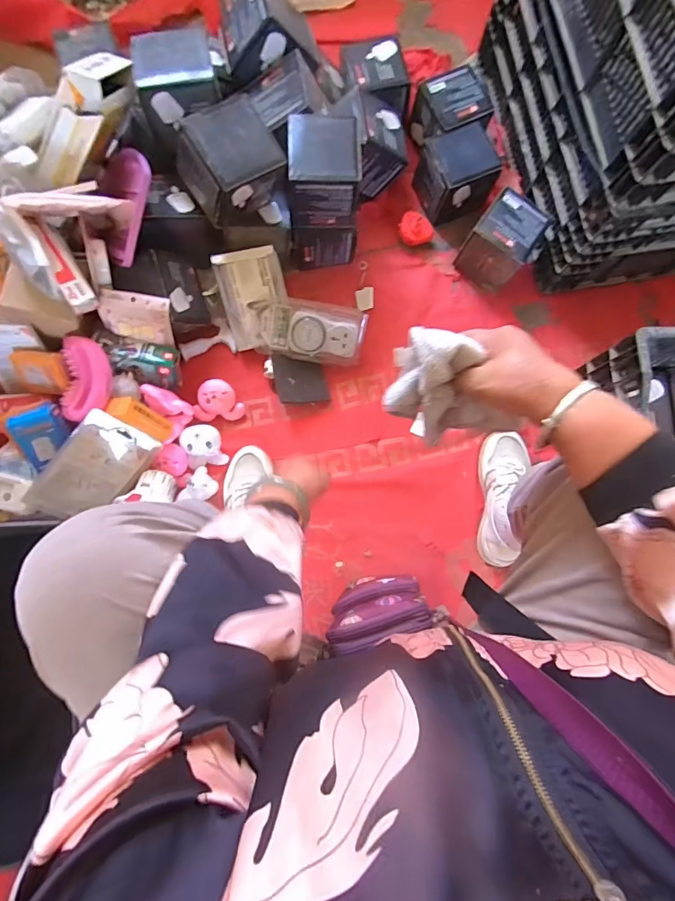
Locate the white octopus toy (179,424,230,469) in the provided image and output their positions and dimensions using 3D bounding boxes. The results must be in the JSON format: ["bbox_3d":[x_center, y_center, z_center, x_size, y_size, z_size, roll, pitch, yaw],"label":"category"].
[{"bbox_3d":[-0.241,-0.007,0.786,0.068,0.043,0.074,-16,82,-5],"label":"white octopus toy"}]

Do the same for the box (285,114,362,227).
[{"bbox_3d":[-0.022,-0.457,0.728,0.115,0.105,0.126,-2,81,-3],"label":"box"}]

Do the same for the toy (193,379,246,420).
[{"bbox_3d":[-0.217,-0.094,0.800,0.086,0.051,0.071,-1,81,-3],"label":"toy"}]

